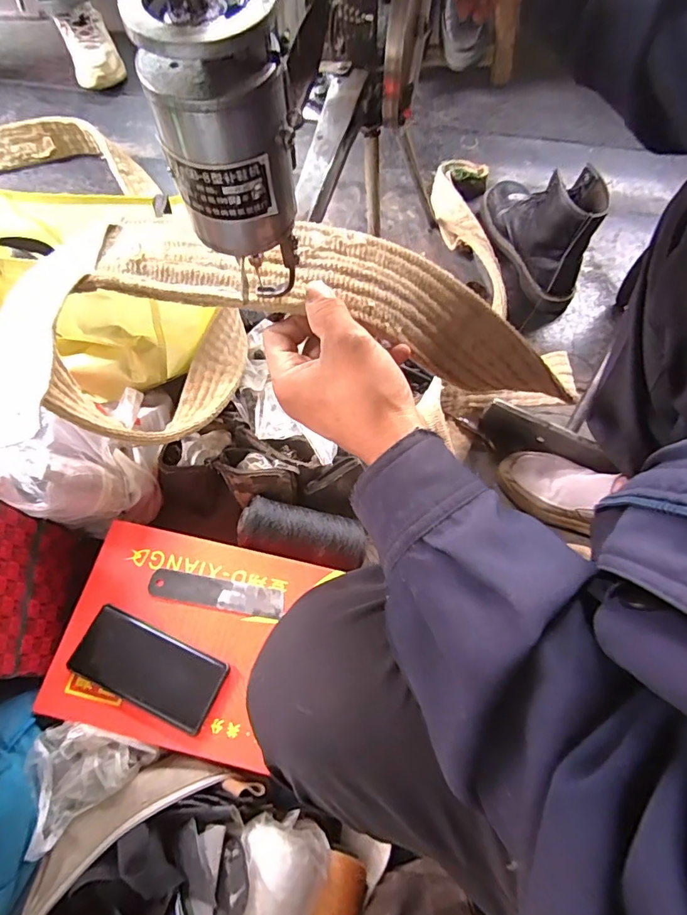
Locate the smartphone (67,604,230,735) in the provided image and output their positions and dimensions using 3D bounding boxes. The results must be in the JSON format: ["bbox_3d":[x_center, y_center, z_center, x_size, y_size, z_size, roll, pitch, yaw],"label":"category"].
[{"bbox_3d":[-0.216,0.233,0.544,0.164,0.008,0.079,23,68,9],"label":"smartphone"}]

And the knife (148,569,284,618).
[{"bbox_3d":[-0.150,0.160,0.579,0.159,0.006,0.035,8,67,3],"label":"knife"}]

